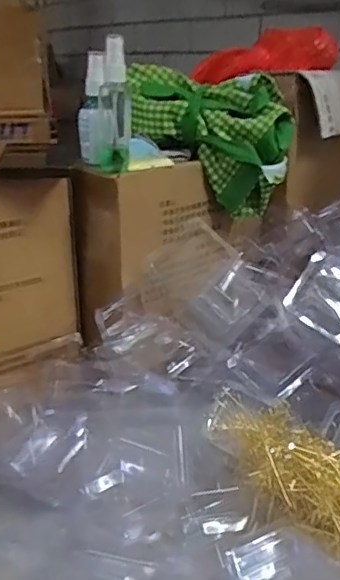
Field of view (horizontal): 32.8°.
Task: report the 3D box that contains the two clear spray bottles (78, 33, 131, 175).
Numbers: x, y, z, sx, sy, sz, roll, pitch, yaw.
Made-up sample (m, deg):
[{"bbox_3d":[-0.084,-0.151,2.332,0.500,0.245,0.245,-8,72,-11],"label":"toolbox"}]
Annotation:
[{"bbox_3d":[-0.071,-0.196,0.622,0.056,0.125,0.074,0,21,-5],"label":"two clear spray bottles"}]

